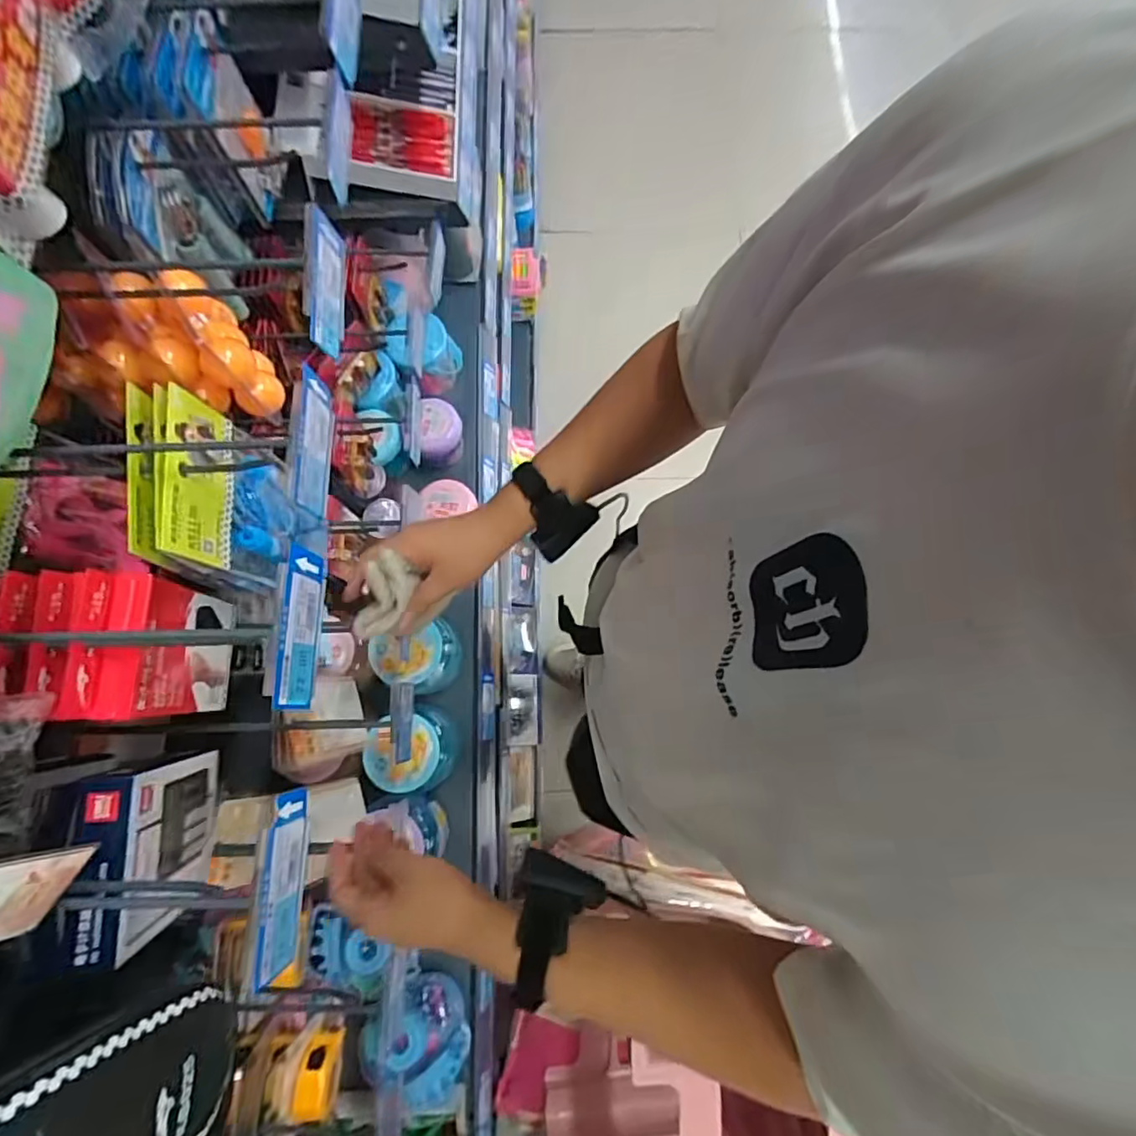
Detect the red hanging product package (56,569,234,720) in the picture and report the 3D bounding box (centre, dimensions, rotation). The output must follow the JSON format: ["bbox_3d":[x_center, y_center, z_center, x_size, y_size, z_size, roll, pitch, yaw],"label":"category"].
[{"bbox_3d":[-0.317,0.065,0.462,0.038,0.164,0.099,2,77,0],"label":"red hanging product package"}]

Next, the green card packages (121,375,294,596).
[{"bbox_3d":[-0.282,-0.054,0.475,0.035,0.133,0.140,-11,75,10],"label":"green card packages"}]

